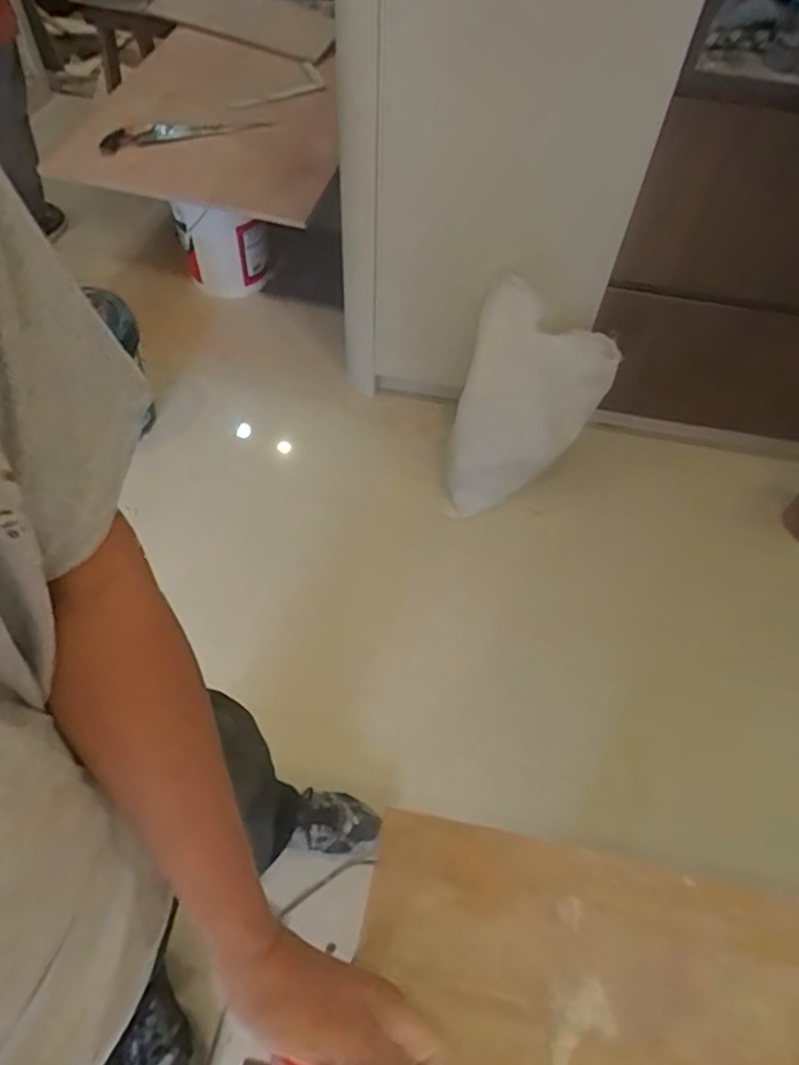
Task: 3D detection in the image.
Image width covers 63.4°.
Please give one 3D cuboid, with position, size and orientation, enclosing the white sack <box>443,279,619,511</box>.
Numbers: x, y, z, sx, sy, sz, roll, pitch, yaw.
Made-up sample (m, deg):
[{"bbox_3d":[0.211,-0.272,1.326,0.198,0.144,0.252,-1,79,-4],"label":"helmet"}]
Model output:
[{"bbox_3d":[0.303,-0.275,1.584,0.325,0.427,0.288,19,56,10],"label":"white sack"}]

